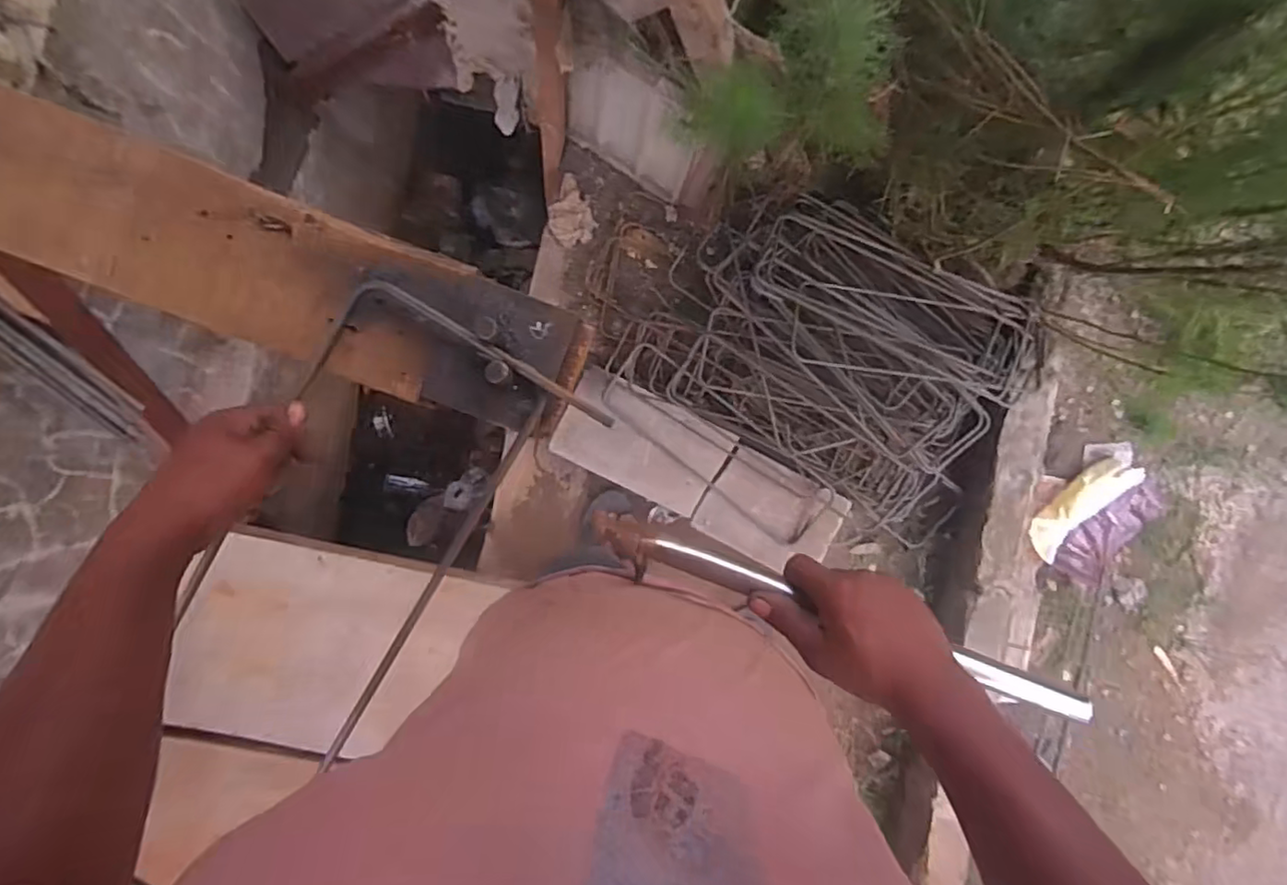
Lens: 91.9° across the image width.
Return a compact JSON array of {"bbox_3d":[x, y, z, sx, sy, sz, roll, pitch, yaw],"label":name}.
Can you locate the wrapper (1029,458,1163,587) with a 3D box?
[{"bbox_3d":[0.954,0.160,1.324,0.213,0.062,0.258,38,89,0],"label":"wrapper"}]

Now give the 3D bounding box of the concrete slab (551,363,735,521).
[{"bbox_3d":[-0.004,0.002,1.276,0.331,0.057,0.194,26,89,0],"label":"concrete slab"}]

